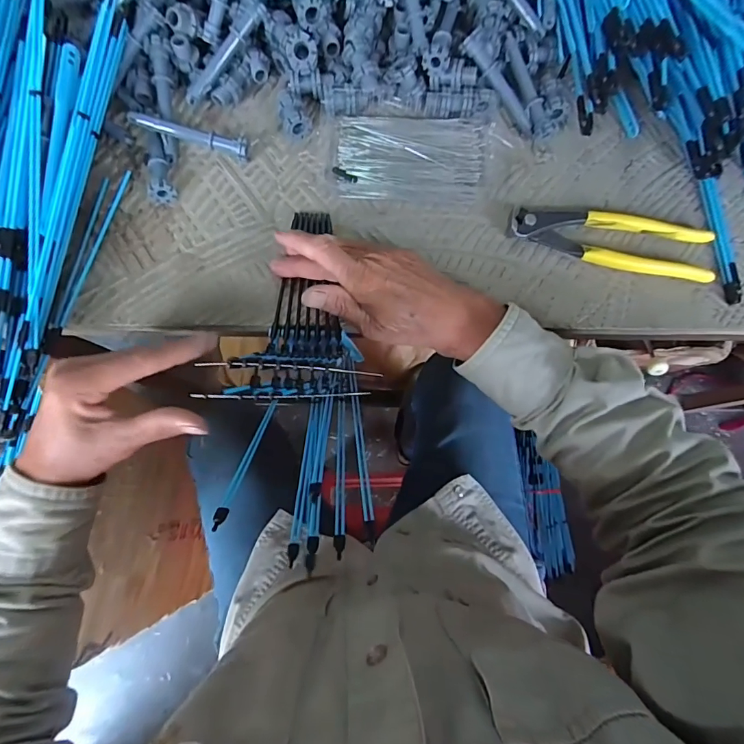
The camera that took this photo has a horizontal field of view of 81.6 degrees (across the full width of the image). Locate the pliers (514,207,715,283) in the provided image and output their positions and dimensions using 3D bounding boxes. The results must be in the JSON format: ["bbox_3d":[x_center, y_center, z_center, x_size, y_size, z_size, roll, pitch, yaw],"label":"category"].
[{"bbox_3d":[0.199,-0.108,0.358,0.162,0.015,0.047,9,79,1],"label":"pliers"}]

